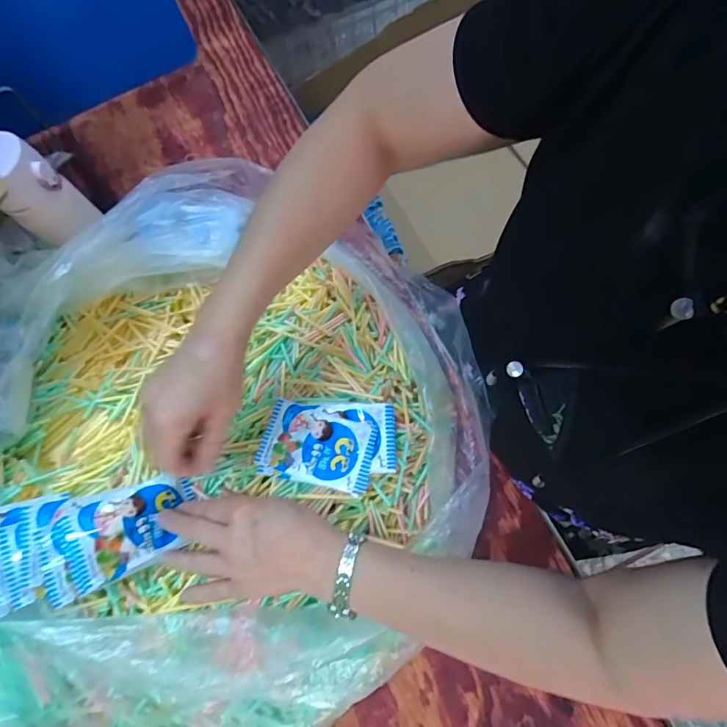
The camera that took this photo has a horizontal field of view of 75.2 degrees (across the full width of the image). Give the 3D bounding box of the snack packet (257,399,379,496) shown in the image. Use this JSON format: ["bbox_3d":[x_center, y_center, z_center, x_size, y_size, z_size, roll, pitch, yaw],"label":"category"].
[{"bbox_3d":[-0.046,0.080,0.458,0.106,0.017,0.072,11,74,6],"label":"snack packet"}]

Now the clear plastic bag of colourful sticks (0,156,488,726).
[{"bbox_3d":[-0.167,0.076,0.467,0.508,0.139,0.547,24,76,9],"label":"clear plastic bag of colourful sticks"}]

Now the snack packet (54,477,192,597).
[{"bbox_3d":[-0.199,0.137,0.407,0.106,0.020,0.073,-17,75,-37],"label":"snack packet"}]

